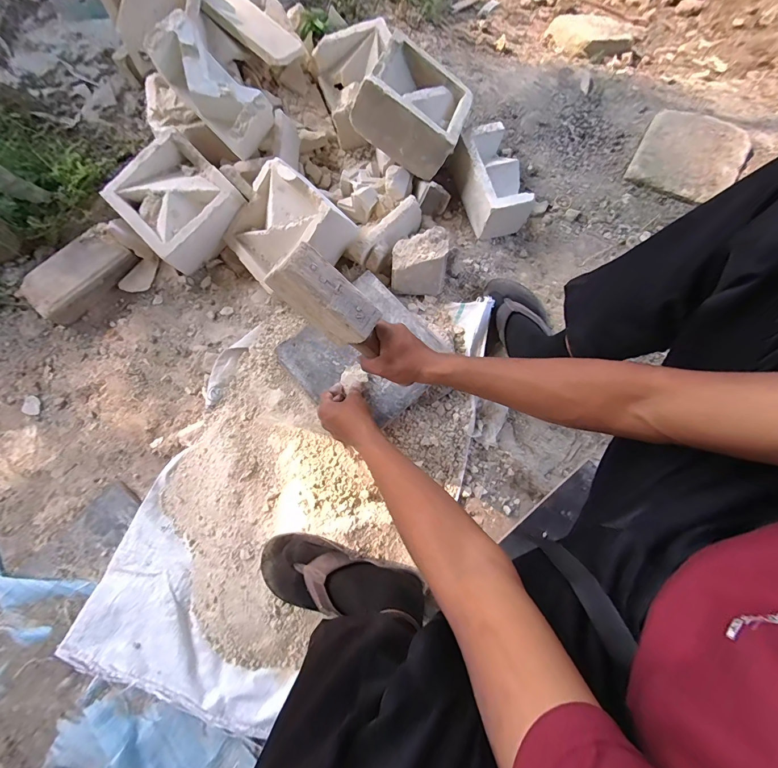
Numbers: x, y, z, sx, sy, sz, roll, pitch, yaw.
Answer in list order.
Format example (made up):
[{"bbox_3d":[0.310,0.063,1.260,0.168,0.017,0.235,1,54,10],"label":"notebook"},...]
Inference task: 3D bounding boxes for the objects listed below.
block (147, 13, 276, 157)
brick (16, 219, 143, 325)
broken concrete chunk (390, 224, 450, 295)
[{"bbox_3d":[-0.332,-0.564,0.688,0.219,0.112,0.107,40,79,-19],"label":"block"},{"bbox_3d":[-0.636,-0.226,0.743,0.213,0.056,0.105,-42,81,-8],"label":"brick"},{"bbox_3d":[0.062,-0.247,0.716,0.108,0.068,0.111,5,78,1],"label":"broken concrete chunk"}]

